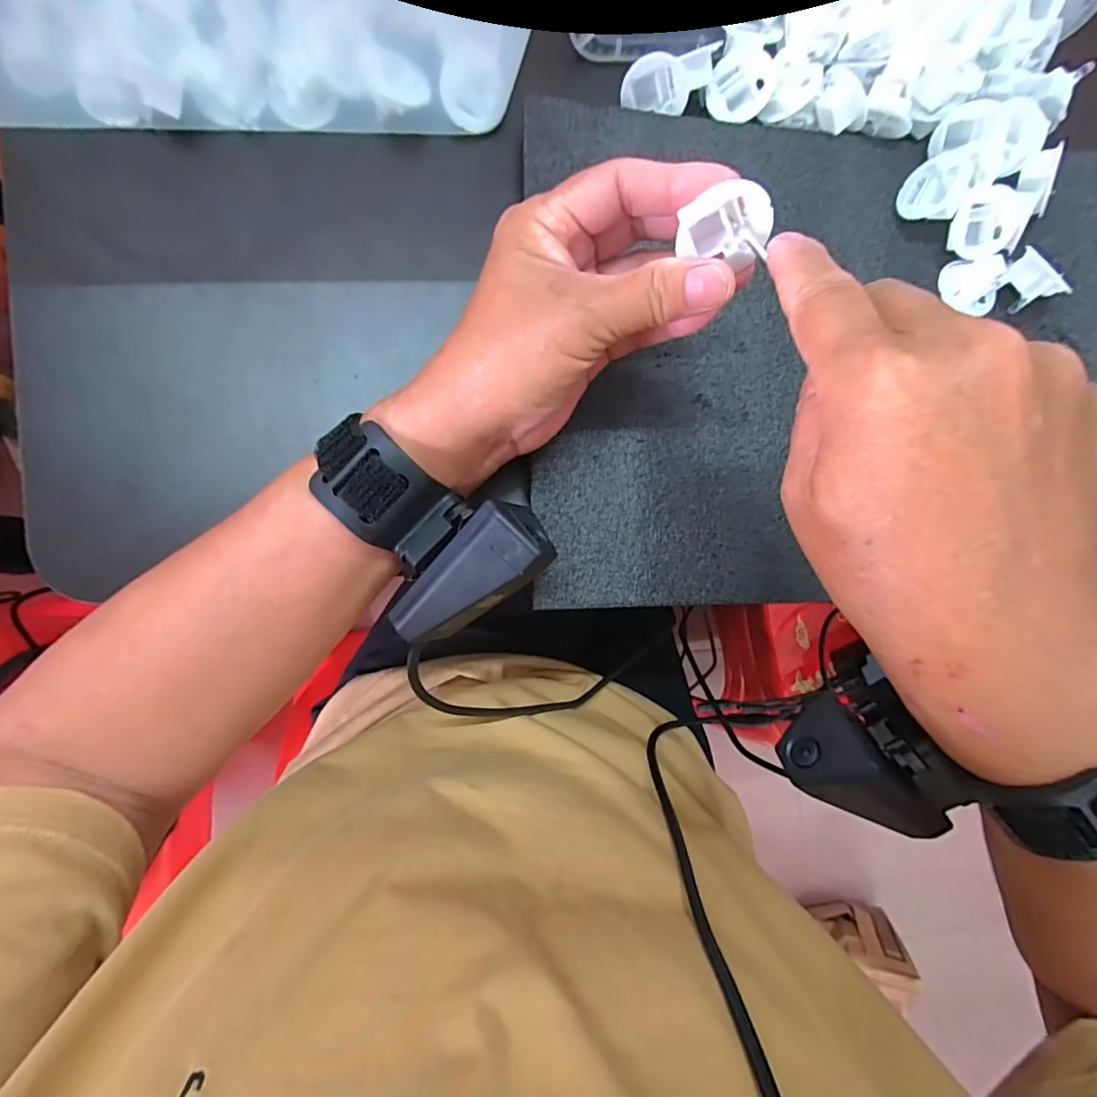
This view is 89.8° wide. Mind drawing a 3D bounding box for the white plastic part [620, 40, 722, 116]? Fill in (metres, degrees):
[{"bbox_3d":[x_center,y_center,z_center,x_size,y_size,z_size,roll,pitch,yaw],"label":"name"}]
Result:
[{"bbox_3d":[0.065,-0.236,0.276,0.052,0.016,0.024,-22,91,-7],"label":"white plastic part"}]

